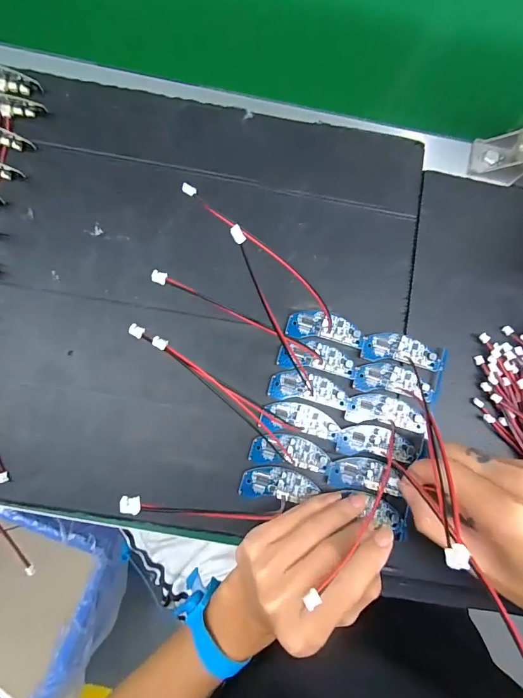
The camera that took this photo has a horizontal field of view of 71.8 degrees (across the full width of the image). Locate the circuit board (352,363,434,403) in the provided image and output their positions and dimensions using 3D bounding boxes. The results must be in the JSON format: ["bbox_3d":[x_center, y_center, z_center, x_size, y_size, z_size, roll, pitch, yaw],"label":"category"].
[{"bbox_3d":[0.110,0.025,0.296,0.065,0.004,0.025,9,81,-2],"label":"circuit board"}]

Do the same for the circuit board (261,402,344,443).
[{"bbox_3d":[0.032,0.057,0.288,0.063,0.006,0.024,10,81,-2],"label":"circuit board"}]

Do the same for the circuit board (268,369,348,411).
[{"bbox_3d":[0.039,0.031,0.292,0.063,0.004,0.025,9,81,-2],"label":"circuit board"}]

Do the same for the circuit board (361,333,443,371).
[{"bbox_3d":[0.118,0.001,0.301,0.066,0.006,0.024,9,81,-2],"label":"circuit board"}]

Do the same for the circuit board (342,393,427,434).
[{"bbox_3d":[0.102,0.051,0.293,0.064,0.004,0.024,9,81,-2],"label":"circuit board"}]

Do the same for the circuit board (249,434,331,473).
[{"bbox_3d":[0.023,0.081,0.284,0.062,0.005,0.023,9,81,-2],"label":"circuit board"}]

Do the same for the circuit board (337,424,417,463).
[{"bbox_3d":[0.093,0.075,0.289,0.062,0.004,0.025,6,81,-2],"label":"circuit board"}]

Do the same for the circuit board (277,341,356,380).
[{"bbox_3d":[0.046,0.007,0.296,0.064,0.005,0.024,9,81,-2],"label":"circuit board"}]

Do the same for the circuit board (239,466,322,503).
[{"bbox_3d":[0.015,0.105,0.280,0.060,0.005,0.024,3,82,-3],"label":"circuit board"}]

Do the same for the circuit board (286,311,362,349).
[{"bbox_3d":[0.054,-0.018,0.302,0.063,0.004,0.026,9,81,-2],"label":"circuit board"}]

